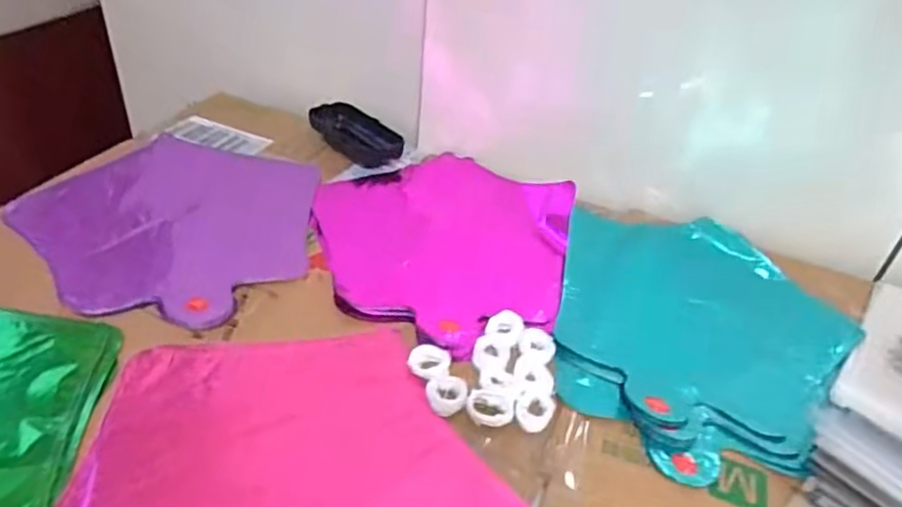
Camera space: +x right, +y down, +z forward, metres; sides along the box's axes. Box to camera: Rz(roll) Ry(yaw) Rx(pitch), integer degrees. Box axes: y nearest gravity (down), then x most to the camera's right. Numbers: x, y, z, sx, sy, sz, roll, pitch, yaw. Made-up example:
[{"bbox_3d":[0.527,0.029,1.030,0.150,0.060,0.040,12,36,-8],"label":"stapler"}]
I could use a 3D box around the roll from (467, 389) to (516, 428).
[{"bbox_3d":[0.025,0.096,0.412,0.029,0.006,0.023,2,38,-7],"label":"roll"}]

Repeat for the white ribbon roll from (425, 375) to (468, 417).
[{"bbox_3d":[-0.002,0.087,0.412,0.025,0.006,0.028,-1,39,-12],"label":"white ribbon roll"}]

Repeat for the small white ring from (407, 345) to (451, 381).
[{"bbox_3d":[-0.014,0.071,0.429,0.027,0.007,0.025,5,38,-4],"label":"small white ring"}]

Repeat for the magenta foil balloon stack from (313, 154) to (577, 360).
[{"bbox_3d":[-0.009,-0.022,0.550,0.218,0.014,0.249,16,39,11],"label":"magenta foil balloon stack"}]

